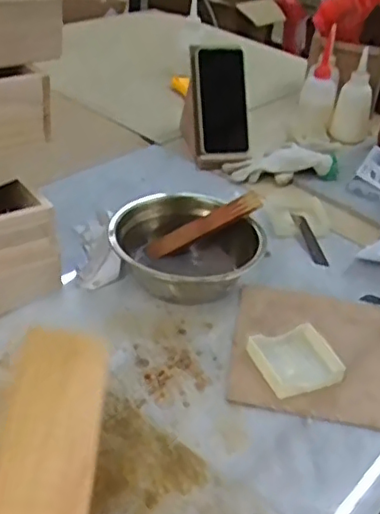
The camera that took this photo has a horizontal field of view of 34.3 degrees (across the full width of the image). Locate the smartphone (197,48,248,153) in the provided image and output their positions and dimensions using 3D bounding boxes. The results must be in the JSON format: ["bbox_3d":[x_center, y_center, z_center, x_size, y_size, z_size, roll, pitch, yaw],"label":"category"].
[{"bbox_3d":[0.054,-0.248,0.978,0.073,0.162,0.016,-5,4,-11],"label":"smartphone"}]

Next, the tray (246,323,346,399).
[{"bbox_3d":[0.106,0.101,0.610,0.083,0.022,0.071,-9,38,-20],"label":"tray"}]

